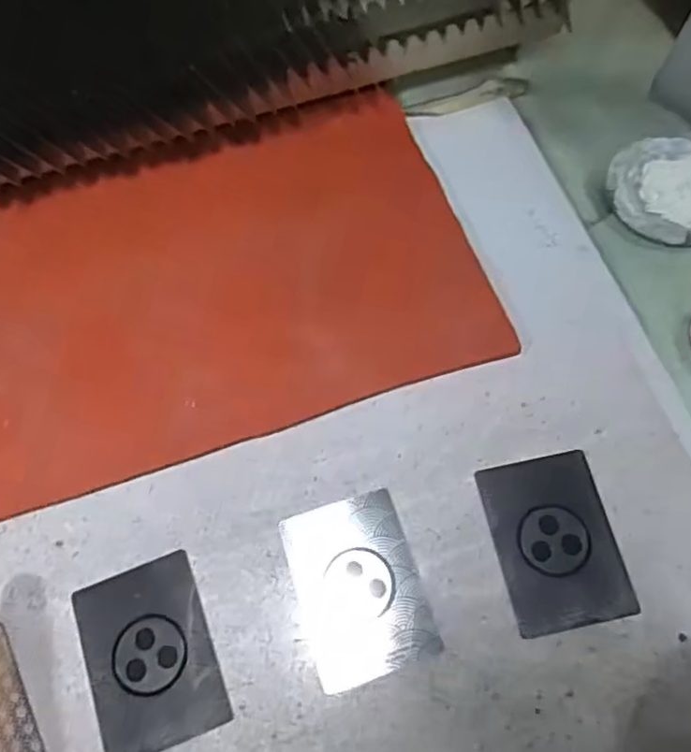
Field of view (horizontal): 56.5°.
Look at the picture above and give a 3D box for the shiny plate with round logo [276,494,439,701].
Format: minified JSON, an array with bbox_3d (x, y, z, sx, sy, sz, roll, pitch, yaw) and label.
[{"bbox_3d":[0.006,0.108,0.332,0.062,0.004,0.087,-17,68,-6],"label":"shiny plate with round logo"}]

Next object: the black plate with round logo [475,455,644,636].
[{"bbox_3d":[0.110,0.086,0.337,0.061,0.004,0.087,-11,68,-3],"label":"black plate with round logo"}]

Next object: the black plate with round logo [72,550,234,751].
[{"bbox_3d":[-0.098,0.139,0.322,0.061,0.004,0.086,-21,69,-8],"label":"black plate with round logo"}]

